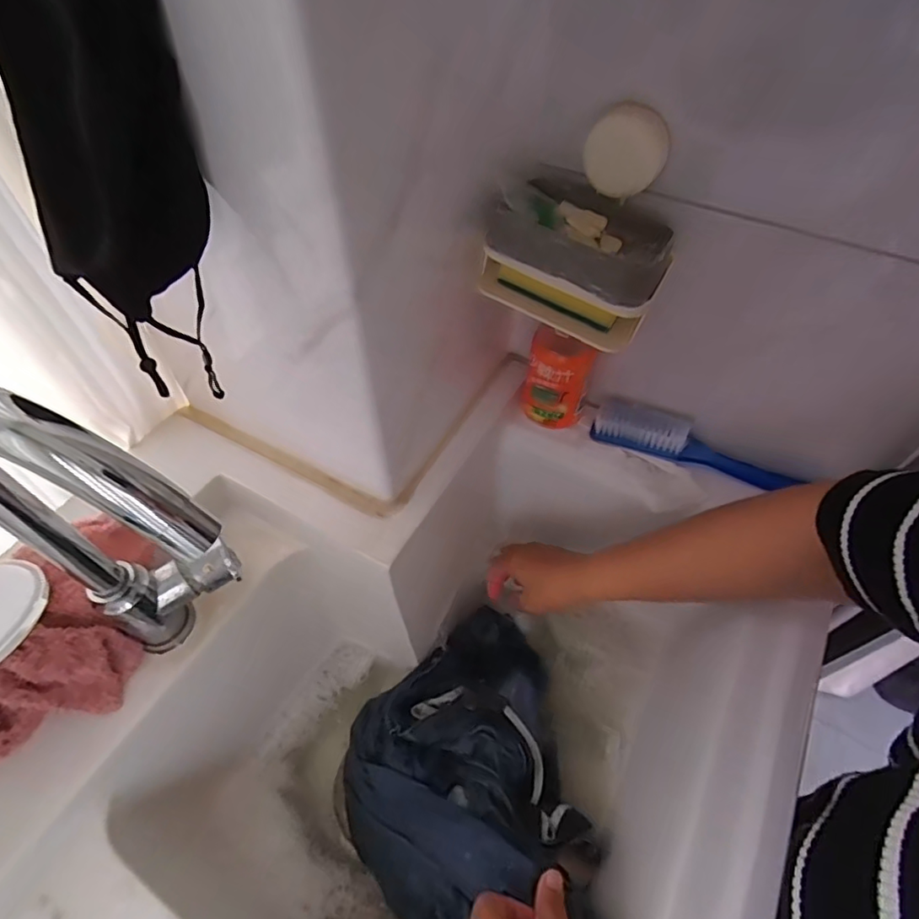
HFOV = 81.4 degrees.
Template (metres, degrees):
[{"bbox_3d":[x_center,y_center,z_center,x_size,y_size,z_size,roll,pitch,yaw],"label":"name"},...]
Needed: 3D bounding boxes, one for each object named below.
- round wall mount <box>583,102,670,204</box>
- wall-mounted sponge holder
[{"bbox_3d":[0.116,-0.214,0.374,0.054,0.059,0.013,19,55,13],"label":"round wall mount"},{"bbox_3d":[0.088,-0.153,0.410,0.133,0.082,0.091,25,57,18],"label":"wall-mounted sponge holder"}]

